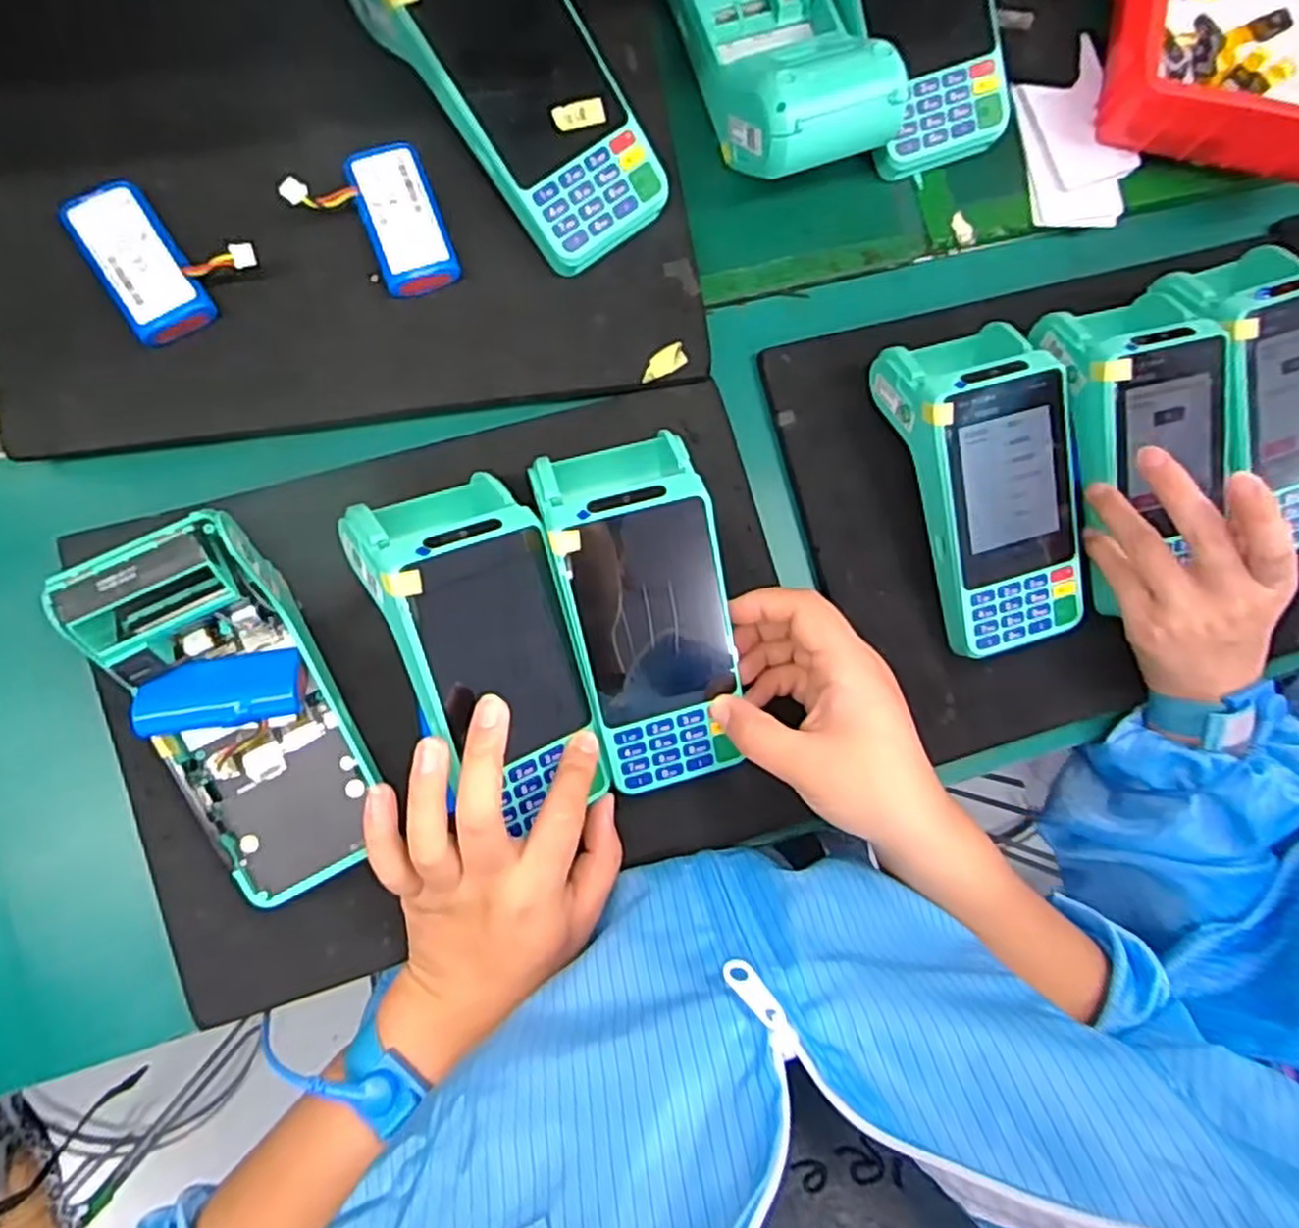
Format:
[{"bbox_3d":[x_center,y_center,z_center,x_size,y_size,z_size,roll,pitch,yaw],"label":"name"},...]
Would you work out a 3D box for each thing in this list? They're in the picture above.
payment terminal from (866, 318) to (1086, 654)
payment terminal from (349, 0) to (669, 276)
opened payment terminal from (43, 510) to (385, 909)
[{"bbox_3d":[0.193,-0.069,0.413,0.094,0.058,0.169,-15,89,-9],"label":"payment terminal"},{"bbox_3d":[-0.065,-0.261,0.380,0.082,0.060,0.170,-39,92,-9],"label":"payment terminal"},{"bbox_3d":[-0.186,0.047,0.347,0.078,0.058,0.167,-27,91,-6],"label":"opened payment terminal"}]

